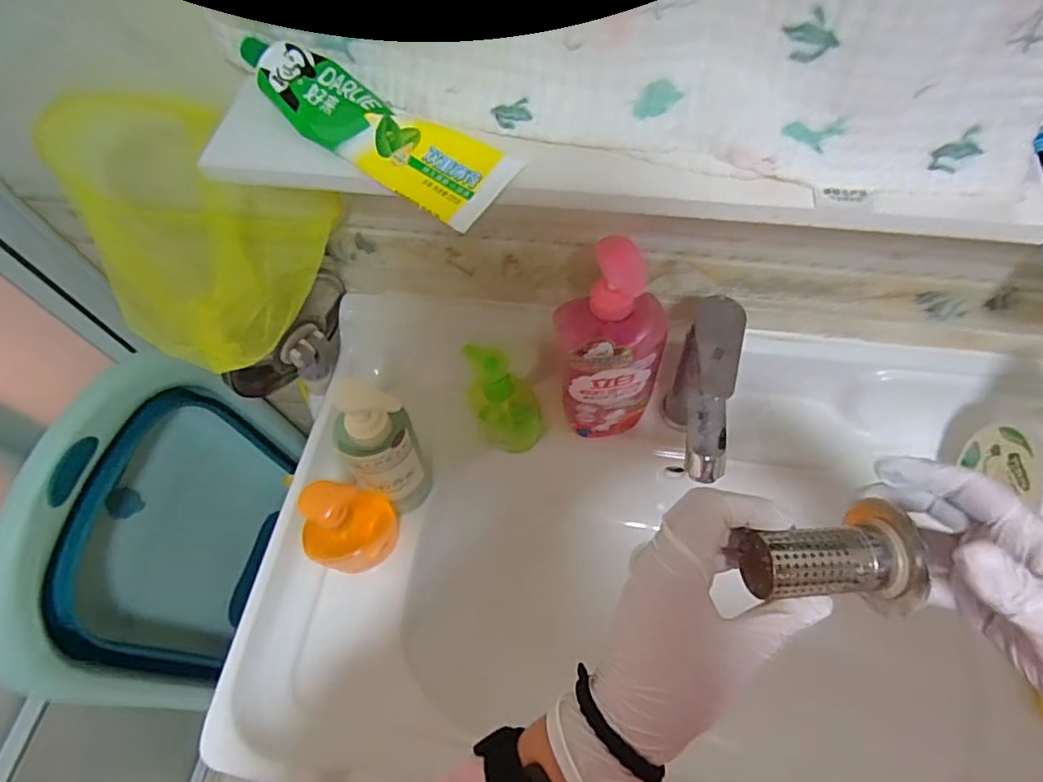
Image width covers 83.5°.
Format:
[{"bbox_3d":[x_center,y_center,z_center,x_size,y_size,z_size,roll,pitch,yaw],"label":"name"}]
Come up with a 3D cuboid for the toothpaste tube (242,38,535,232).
[{"bbox_3d":[-0.094,-0.164,0.359,0.187,0.034,0.054,30,68,18],"label":"toothpaste tube"}]

